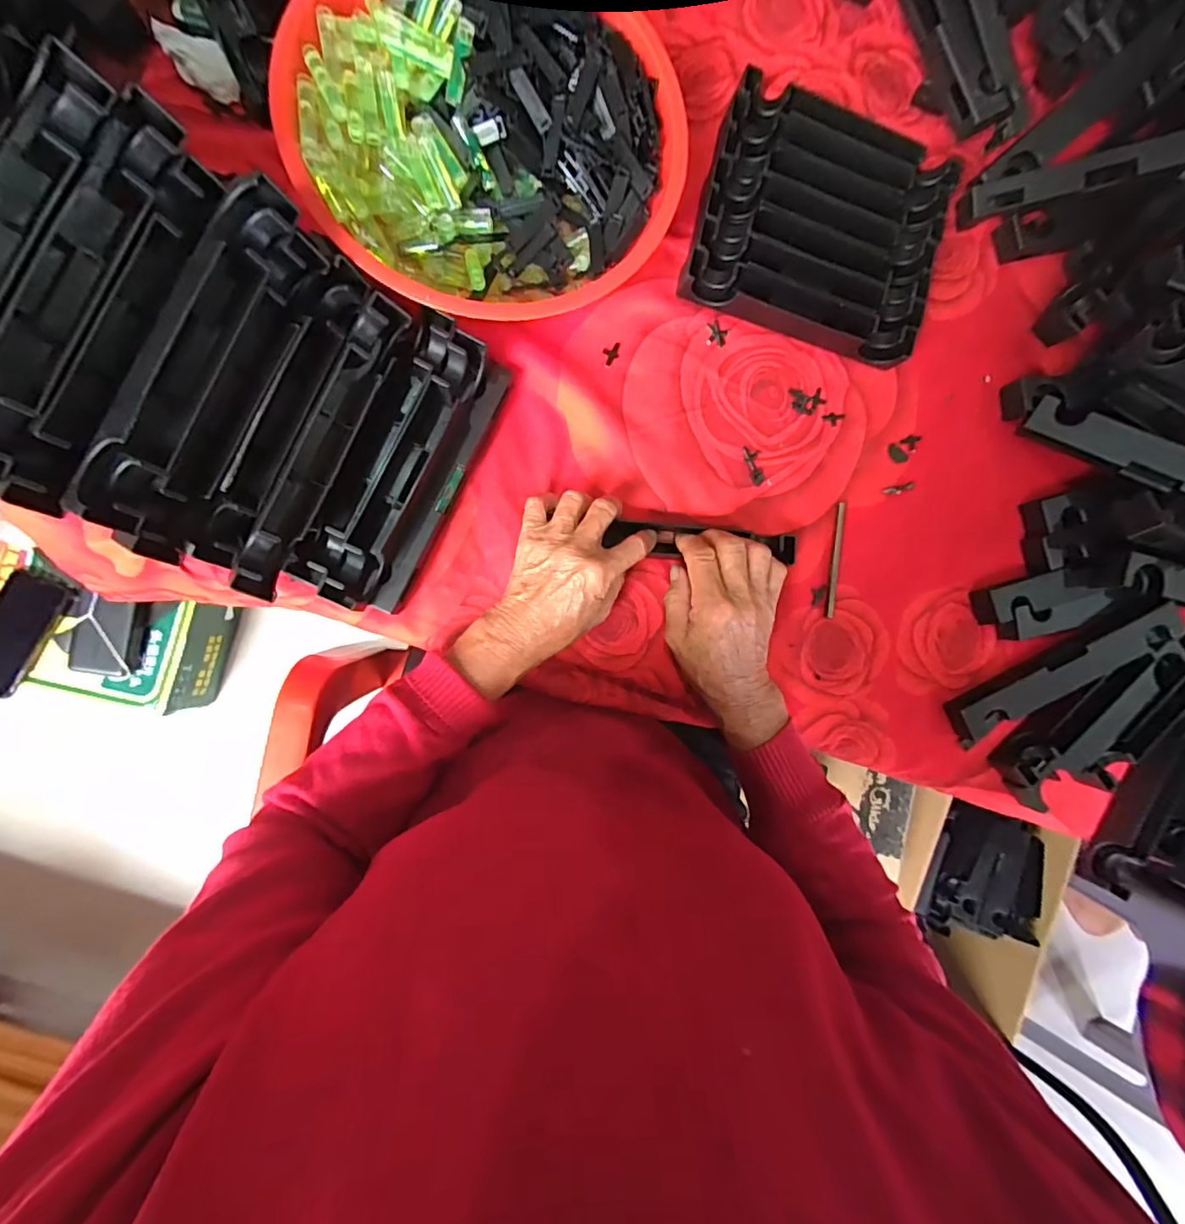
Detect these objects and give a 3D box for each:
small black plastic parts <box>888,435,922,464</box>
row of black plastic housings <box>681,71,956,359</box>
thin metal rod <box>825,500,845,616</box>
[{"bbox_3d":[0.267,-0.139,0.456,0.030,0.004,0.018,-25,92,-7],"label":"small black plastic parts"},{"bbox_3d":[0.181,-0.303,0.420,0.193,0.028,0.171,16,87,-7],"label":"row of black plastic housings"},{"bbox_3d":[0.203,-0.044,0.445,0.008,0.004,0.095,6,88,-7],"label":"thin metal rod"}]

